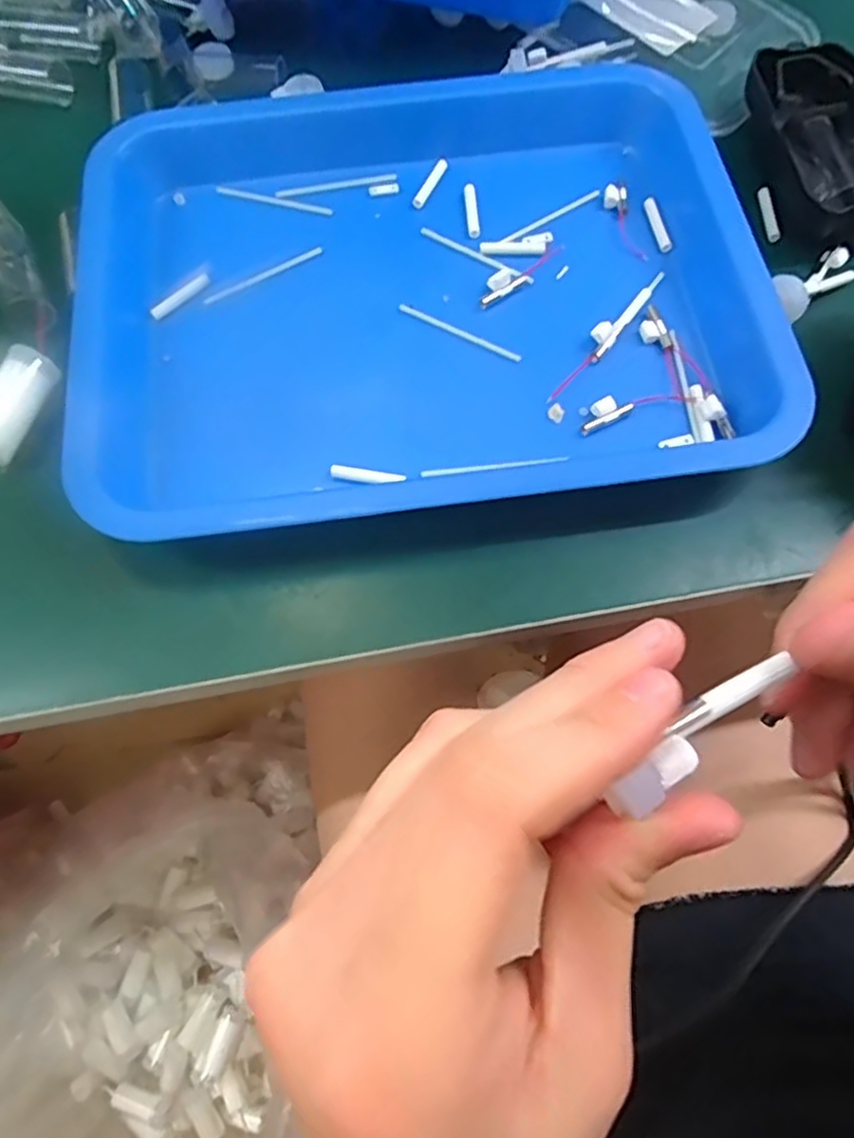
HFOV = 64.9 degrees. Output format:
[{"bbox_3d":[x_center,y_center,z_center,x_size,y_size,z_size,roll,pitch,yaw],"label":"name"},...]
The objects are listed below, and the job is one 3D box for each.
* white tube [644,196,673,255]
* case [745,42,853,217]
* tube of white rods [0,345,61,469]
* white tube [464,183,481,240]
[{"bbox_3d":[0.109,-0.164,0.317,0.005,0.004,0.033,-8,69,-3],"label":"white tube"},{"bbox_3d":[0.193,-0.203,0.320,0.054,0.025,0.105,-7,69,-3],"label":"case"},{"bbox_3d":[-0.176,-0.065,0.279,0.021,0.017,0.058,21,70,8],"label":"tube of white rods"},{"bbox_3d":[0.022,-0.172,0.323,0.006,0.004,0.031,-3,69,-1],"label":"white tube"}]

